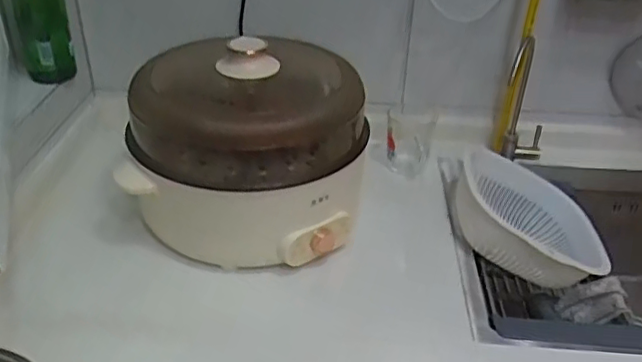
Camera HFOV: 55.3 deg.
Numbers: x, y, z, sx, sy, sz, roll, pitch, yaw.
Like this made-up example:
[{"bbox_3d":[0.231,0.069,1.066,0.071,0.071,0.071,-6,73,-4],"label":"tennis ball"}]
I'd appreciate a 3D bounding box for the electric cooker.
[{"bbox_3d":[-0.108,-0.062,0.907,0.315,0.238,0.302,2,33,-1],"label":"electric cooker"}]

